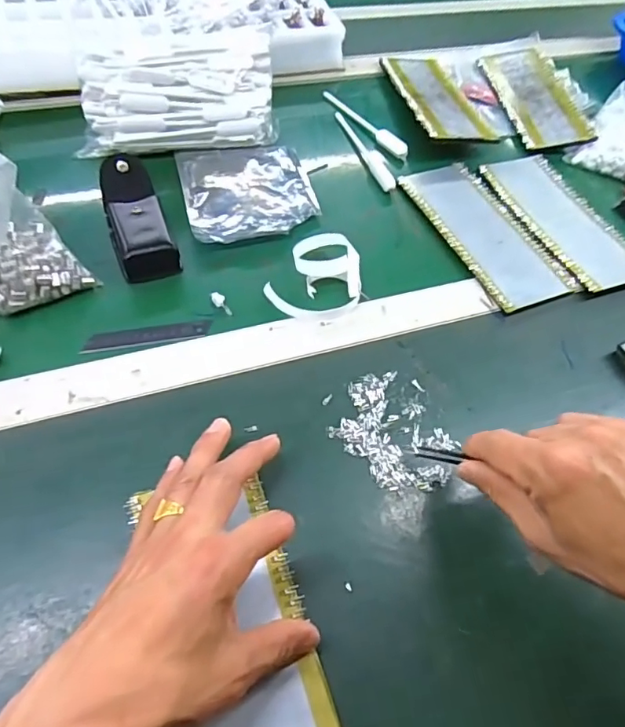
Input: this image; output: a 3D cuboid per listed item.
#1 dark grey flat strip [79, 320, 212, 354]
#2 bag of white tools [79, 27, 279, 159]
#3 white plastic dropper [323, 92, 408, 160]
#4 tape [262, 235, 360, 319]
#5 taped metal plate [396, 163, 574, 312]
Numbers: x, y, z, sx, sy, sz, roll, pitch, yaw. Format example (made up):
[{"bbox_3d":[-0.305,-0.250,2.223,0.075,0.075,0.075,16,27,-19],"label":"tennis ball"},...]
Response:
[{"bbox_3d":[-0.132,-0.023,0.426,0.097,0.004,0.020,-10,54,-15],"label":"dark grey flat strip"},{"bbox_3d":[-0.136,-0.276,0.527,0.196,0.075,0.082,-5,58,-11],"label":"bag of white tools"},{"bbox_3d":[0.058,-0.278,0.609,0.020,0.014,0.139,-30,65,-24],"label":"white plastic dropper"},{"bbox_3d":[0.008,-0.076,0.461,0.073,0.016,0.090,26,58,10],"label":"tape"},{"bbox_3d":[0.168,-0.136,0.522,0.085,0.005,0.198,-18,61,-18],"label":"taped metal plate"}]

